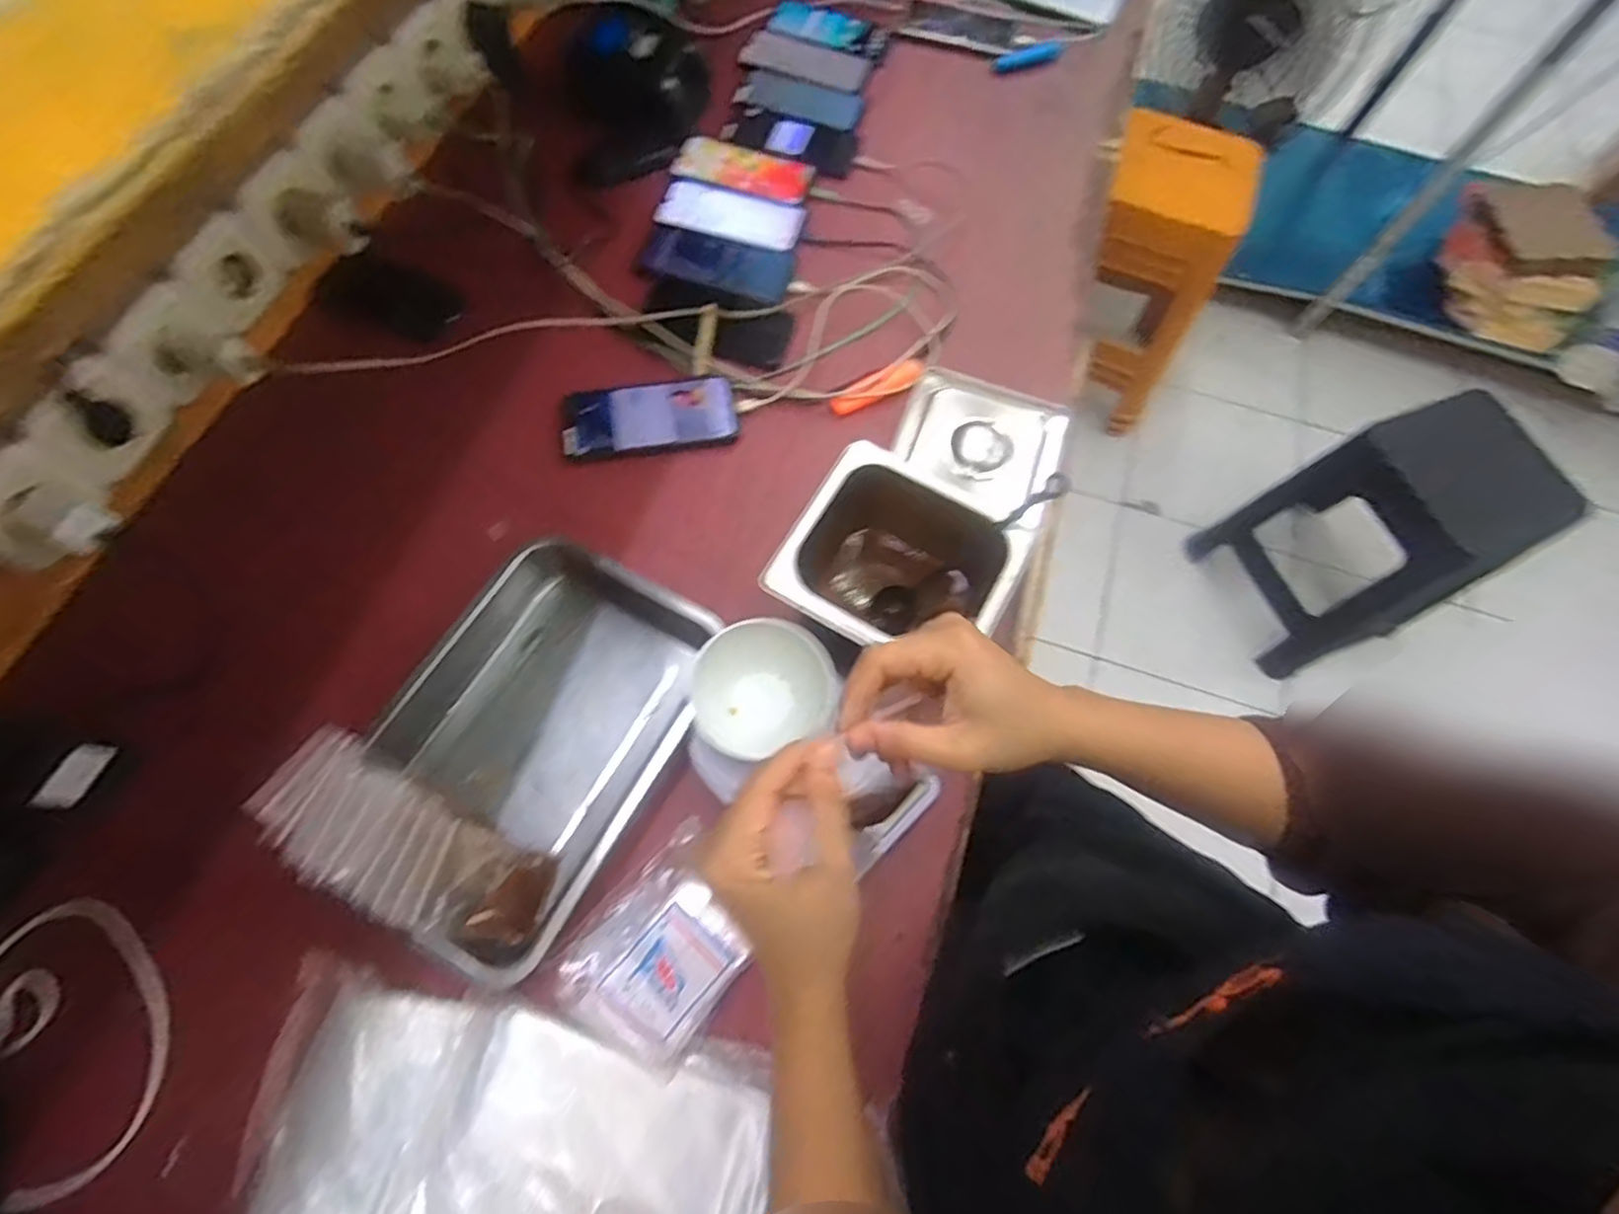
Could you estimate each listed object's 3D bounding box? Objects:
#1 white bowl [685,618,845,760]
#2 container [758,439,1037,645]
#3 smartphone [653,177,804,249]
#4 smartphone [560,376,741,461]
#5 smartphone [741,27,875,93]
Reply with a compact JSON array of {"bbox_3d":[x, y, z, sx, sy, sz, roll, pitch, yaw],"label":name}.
[{"bbox_3d":[-0.038,0.062,0.546,0.112,0.049,0.093,-19,70,-11],"label":"white bowl"},{"bbox_3d":[0.074,-0.024,0.590,0.172,0.097,0.162,30,69,9],"label":"container"},{"bbox_3d":[-0.093,-0.464,0.820,0.169,0.007,0.079,13,65,3],"label":"smartphone"},{"bbox_3d":[-0.160,-0.194,0.701,0.169,0.006,0.079,-7,66,-7],"label":"smartphone"},{"bbox_3d":[-0.005,-0.746,0.947,0.168,0.010,0.072,18,66,5],"label":"smartphone"}]

